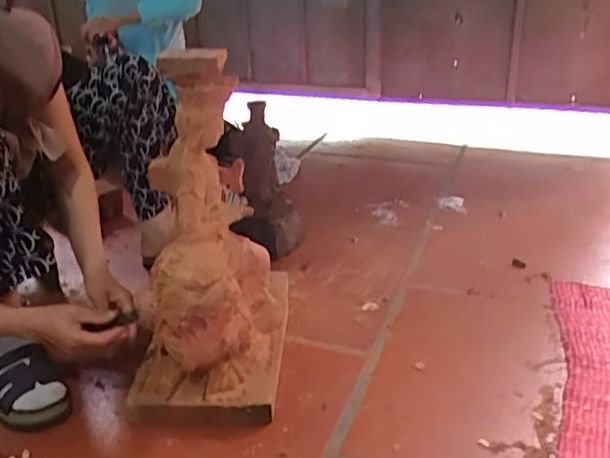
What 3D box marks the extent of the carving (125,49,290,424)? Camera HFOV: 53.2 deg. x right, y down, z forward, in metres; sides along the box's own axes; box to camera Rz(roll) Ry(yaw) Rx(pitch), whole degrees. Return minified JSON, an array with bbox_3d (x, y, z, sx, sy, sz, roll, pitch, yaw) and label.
[{"bbox_3d":[-0.170,0.004,0.987,0.217,0.544,0.353,0,26,3],"label":"carving"}]

